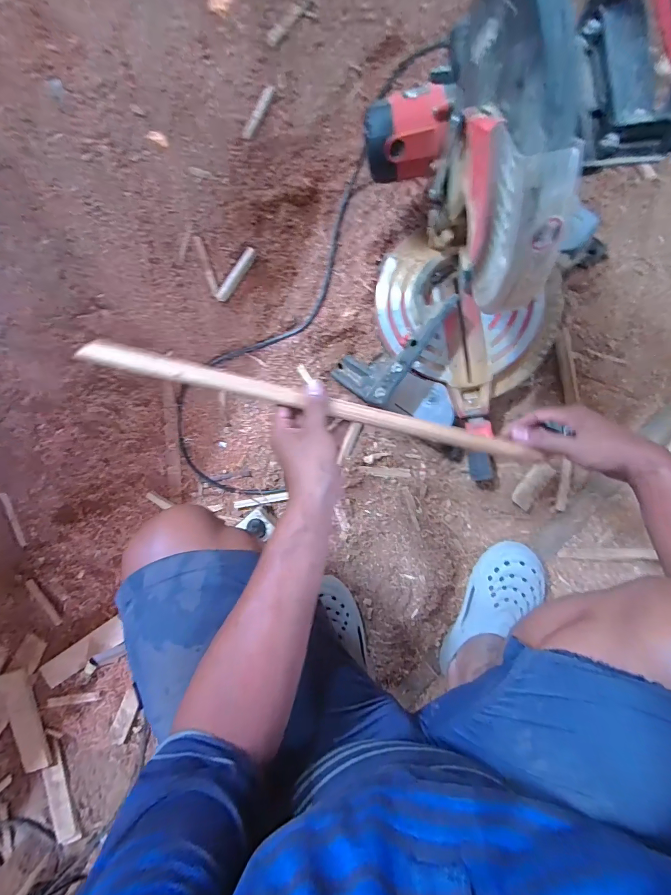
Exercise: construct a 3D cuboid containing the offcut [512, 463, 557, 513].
[{"bbox_3d":[0.358,0.070,0.682,0.041,0.010,0.091,30,95,3],"label":"offcut"}]

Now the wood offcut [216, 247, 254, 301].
[{"bbox_3d":[-0.184,-0.320,0.697,0.019,0.011,0.109,36,95,2],"label":"wood offcut"}]

